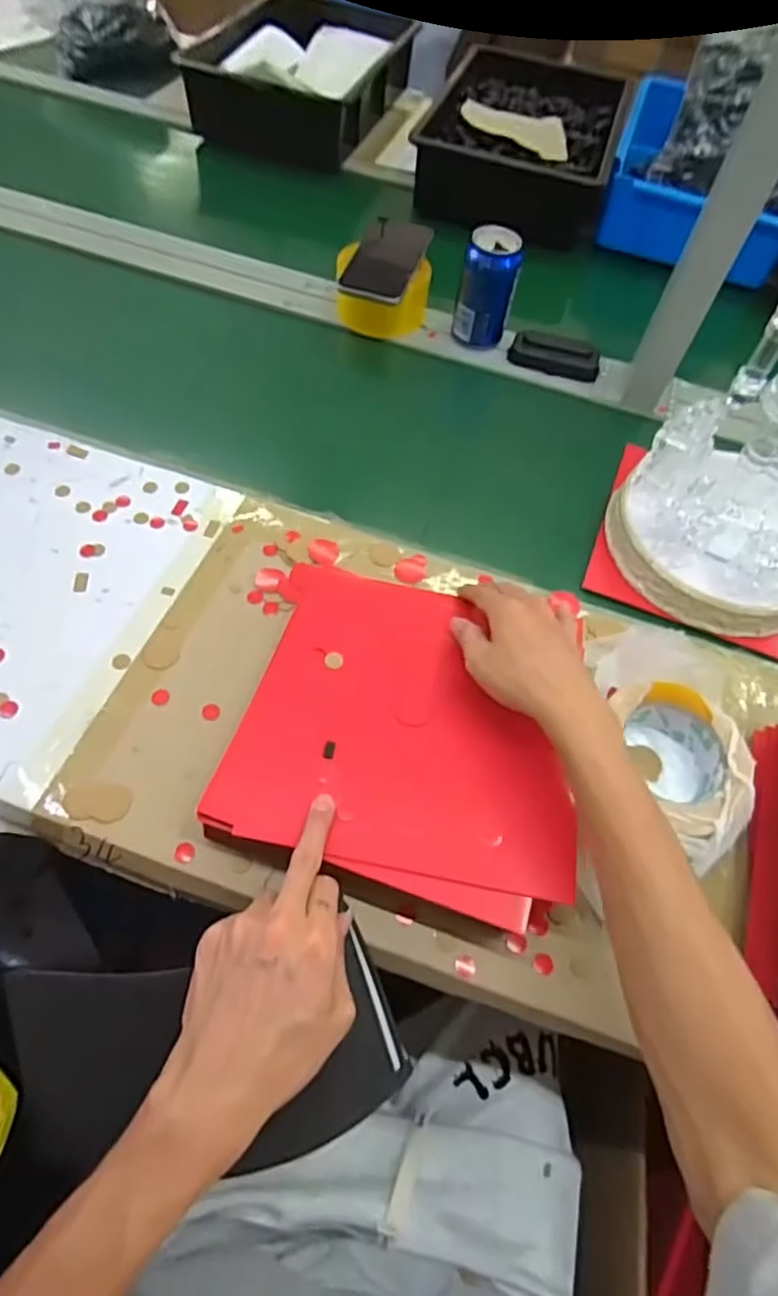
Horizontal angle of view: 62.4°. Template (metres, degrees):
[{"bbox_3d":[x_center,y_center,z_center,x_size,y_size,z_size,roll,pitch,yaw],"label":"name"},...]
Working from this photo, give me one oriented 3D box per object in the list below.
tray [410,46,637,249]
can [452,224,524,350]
[{"bbox_3d":[0.205,-0.774,0.982,0.274,0.110,0.365,15,59,3],"label":"tray"},{"bbox_3d":[0.113,-0.412,0.735,0.063,0.104,0.054,10,59,1],"label":"can"}]

